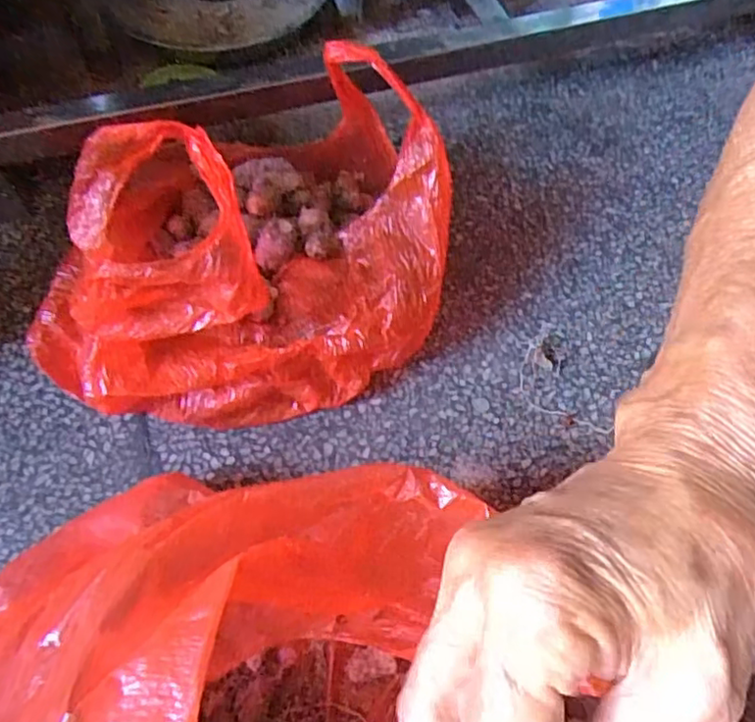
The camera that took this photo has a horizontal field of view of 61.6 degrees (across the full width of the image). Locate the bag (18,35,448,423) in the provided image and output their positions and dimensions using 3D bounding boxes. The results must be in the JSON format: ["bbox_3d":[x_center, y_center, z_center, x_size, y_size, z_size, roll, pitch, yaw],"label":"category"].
[{"bbox_3d":[-0.077,-0.059,0.371,0.244,0.139,0.171,-31,68,-19],"label":"bag"}]

